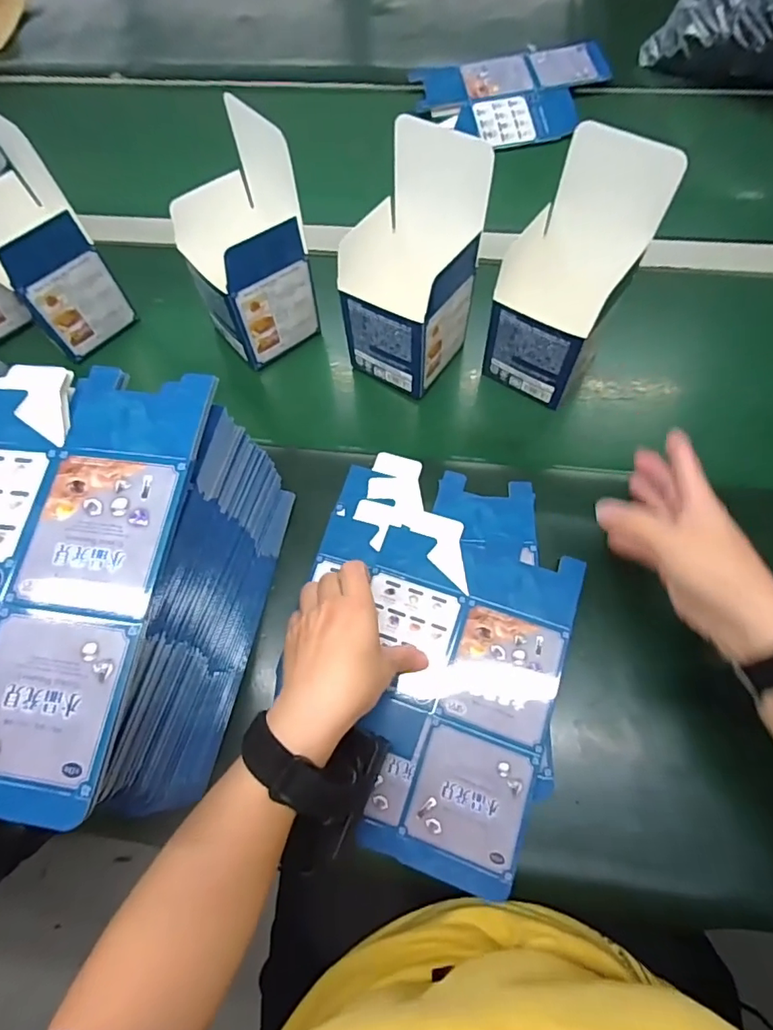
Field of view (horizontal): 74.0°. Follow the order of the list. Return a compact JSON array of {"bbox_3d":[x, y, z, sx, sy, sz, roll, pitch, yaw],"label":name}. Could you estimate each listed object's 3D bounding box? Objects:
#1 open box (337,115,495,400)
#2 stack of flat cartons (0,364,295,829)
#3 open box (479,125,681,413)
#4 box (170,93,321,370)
[{"bbox_3d":[0.018,-0.200,0.435,0.093,0.178,0.098,28,73,14],"label":"open box"},{"bbox_3d":[-0.188,0.049,0.343,0.167,0.149,0.242,9,70,8],"label":"stack of flat cartons"},{"bbox_3d":[0.140,-0.190,0.415,0.099,0.181,0.093,23,71,11],"label":"open box"},{"bbox_3d":[-0.130,-0.228,0.451,0.105,0.161,0.094,-35,70,-9],"label":"box"}]

